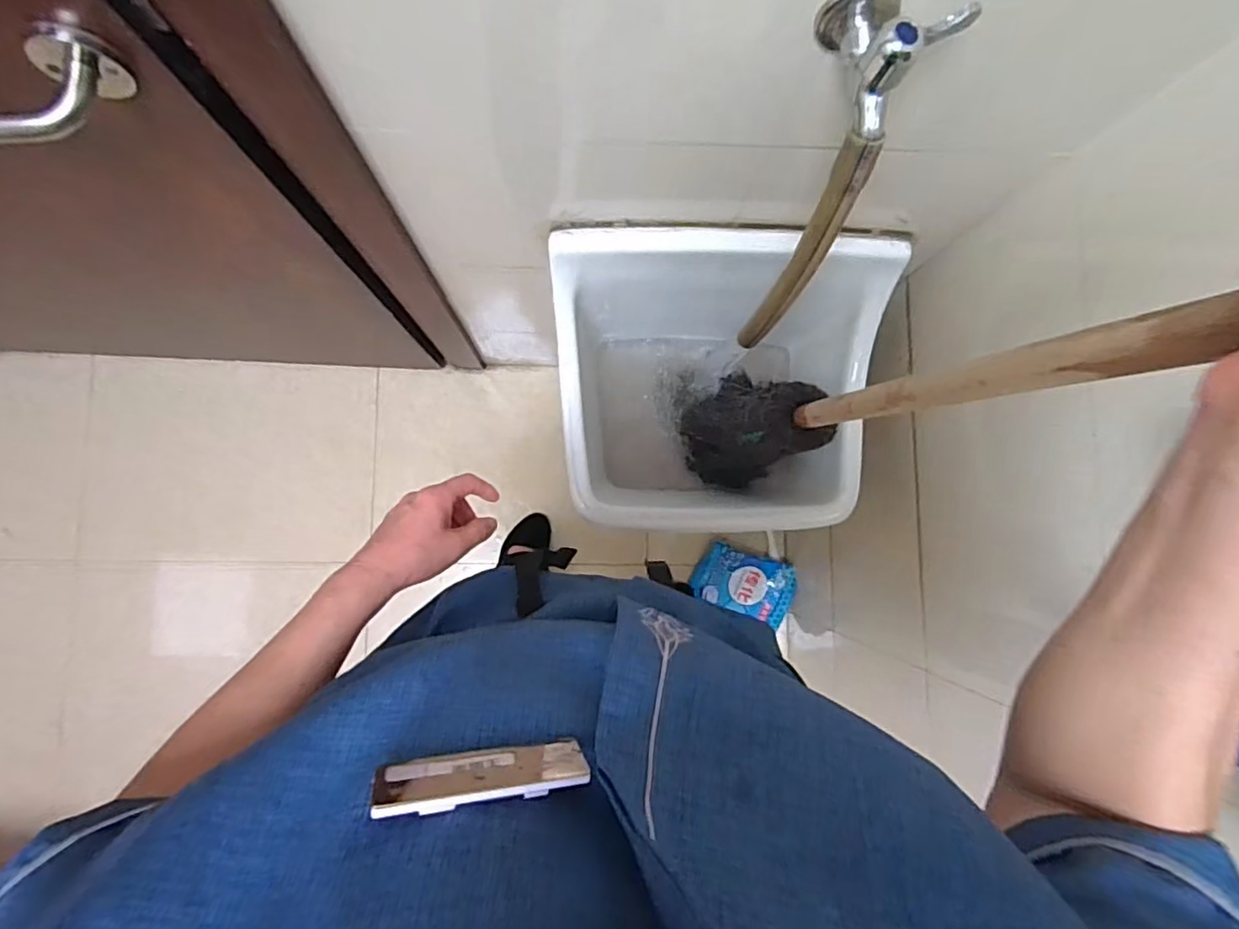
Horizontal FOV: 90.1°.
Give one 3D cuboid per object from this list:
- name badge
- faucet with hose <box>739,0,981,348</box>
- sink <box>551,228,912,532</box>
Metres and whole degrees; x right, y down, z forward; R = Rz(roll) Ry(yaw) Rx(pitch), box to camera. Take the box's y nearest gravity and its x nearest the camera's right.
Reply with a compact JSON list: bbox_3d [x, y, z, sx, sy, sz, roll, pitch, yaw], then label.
[{"bbox_3d":[-0.046,0.104,0.209,0.068,0.022,0.005,0,108,-20],"label":"name badge"},{"bbox_3d":[0.169,-0.209,0.522,0.076,0.323,0.102,1,62,-4],"label":"faucet with hose"},{"bbox_3d":[0.125,-0.095,0.893,0.423,0.346,0.369,2,85,-4],"label":"sink"}]

